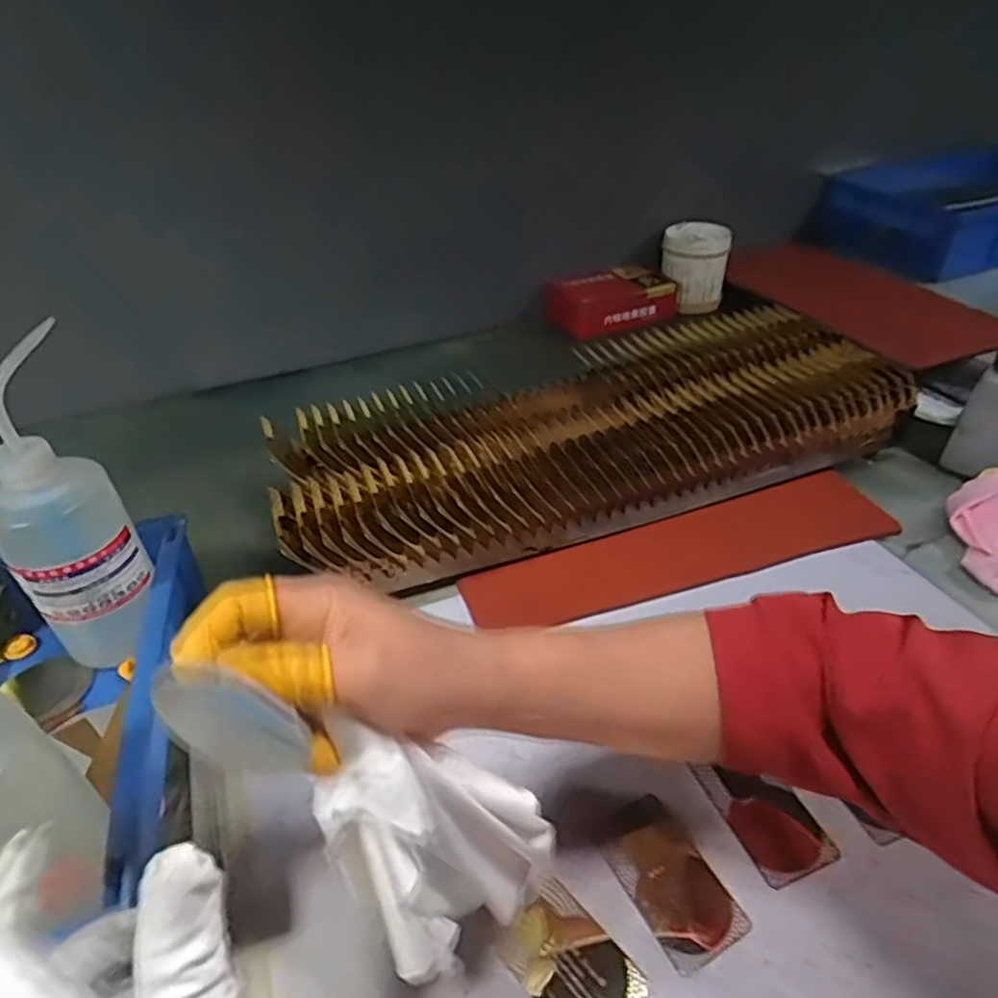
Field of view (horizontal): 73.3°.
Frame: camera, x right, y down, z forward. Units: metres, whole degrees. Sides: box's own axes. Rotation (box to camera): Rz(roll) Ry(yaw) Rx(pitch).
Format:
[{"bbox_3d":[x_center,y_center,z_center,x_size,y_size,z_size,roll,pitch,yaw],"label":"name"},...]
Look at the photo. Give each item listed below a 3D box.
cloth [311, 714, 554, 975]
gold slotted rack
[{"bbox_3d":[-0.026,0.141,0.287,0.082,0.116,0.061,-29,45,-28],"label":"cloth"},{"bbox_3d":[0.086,-0.053,0.627,0.546,0.105,0.190,-15,40,-13],"label":"gold slotted rack"}]

